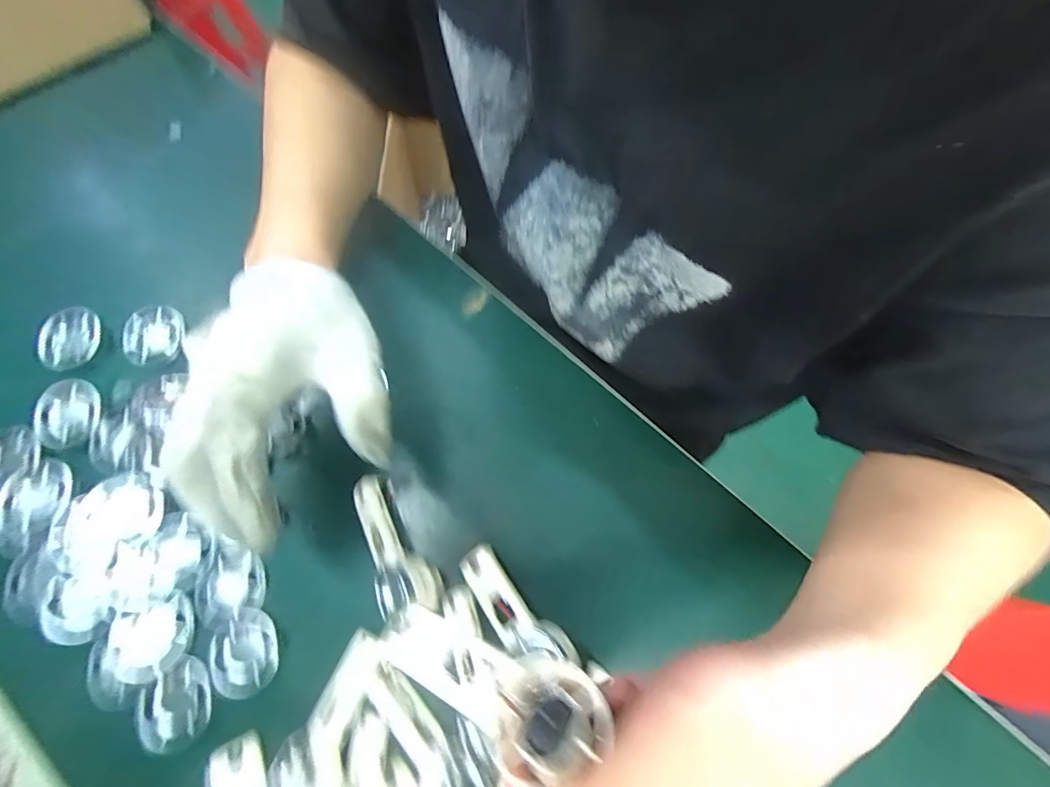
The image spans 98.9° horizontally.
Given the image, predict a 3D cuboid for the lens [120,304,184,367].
[{"bbox_3d":[-0.275,-0.044,0.332,0.037,0.008,0.048,1,69,-2],"label":"lens"}]

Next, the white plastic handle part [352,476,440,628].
[{"bbox_3d":[-0.083,0.092,0.276,0.038,0.014,0.090,-20,72,-10],"label":"white plastic handle part"}]

